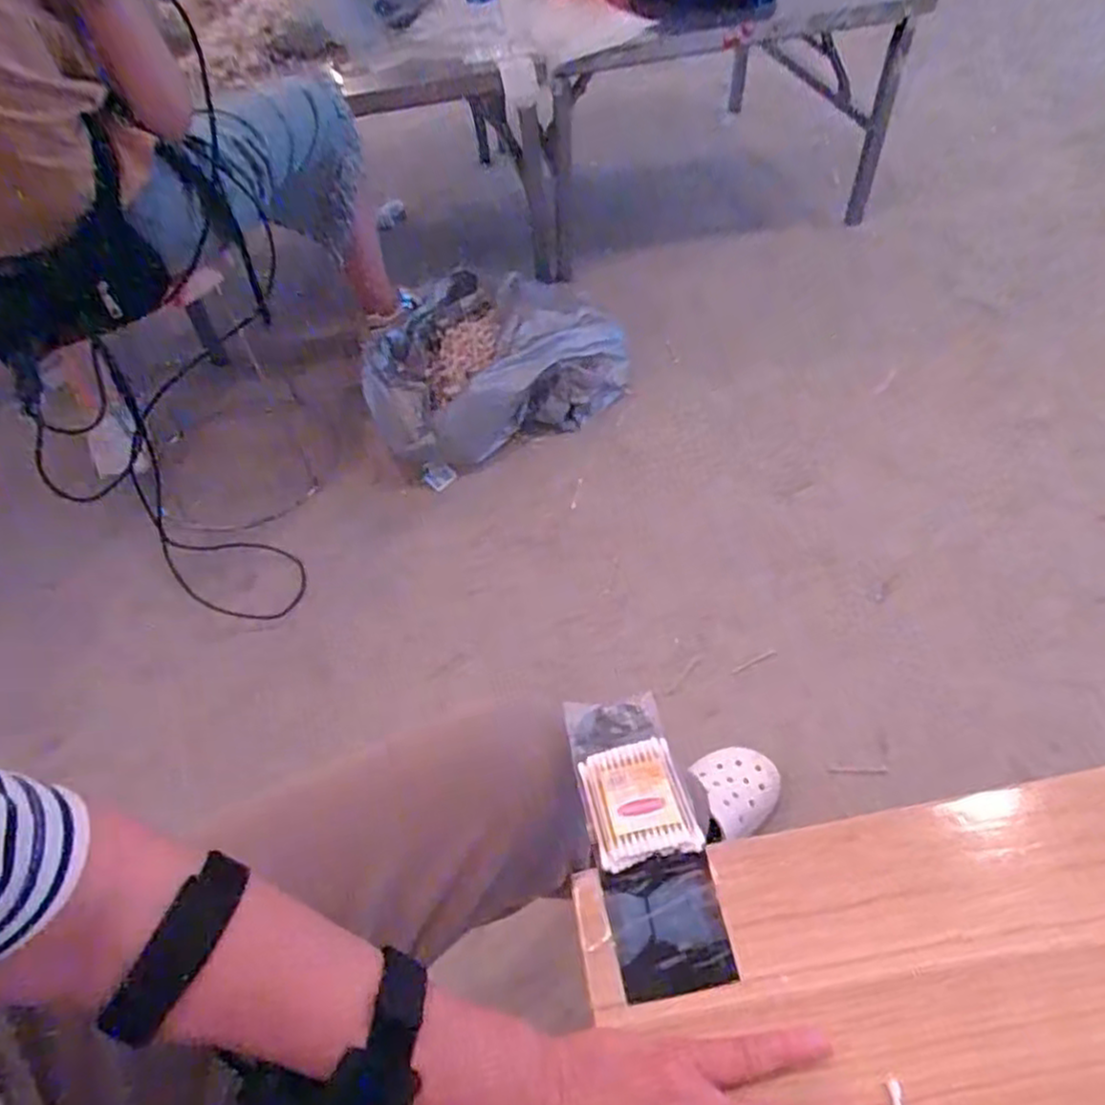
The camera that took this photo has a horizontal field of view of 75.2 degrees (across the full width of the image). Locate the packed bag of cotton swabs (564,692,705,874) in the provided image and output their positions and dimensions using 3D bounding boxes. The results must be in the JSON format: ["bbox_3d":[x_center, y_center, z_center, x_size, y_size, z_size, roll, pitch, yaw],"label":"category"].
[{"bbox_3d":[0.047,0.138,0.452,0.060,0.012,0.118,-12,36,-5],"label":"packed bag of cotton swabs"}]

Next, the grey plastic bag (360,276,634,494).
[{"bbox_3d":[-0.136,-0.391,1.460,0.496,0.158,0.442,-23,53,-13],"label":"grey plastic bag"}]

